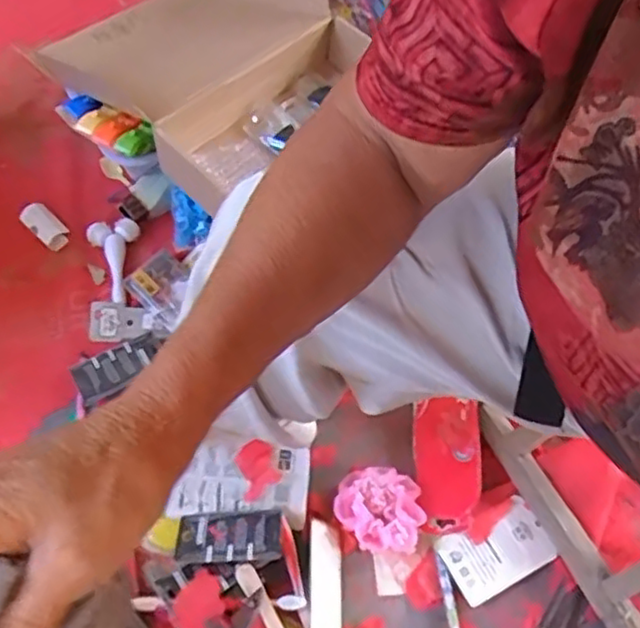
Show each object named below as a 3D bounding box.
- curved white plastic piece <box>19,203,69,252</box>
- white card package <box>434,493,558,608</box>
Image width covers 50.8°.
[{"bbox_3d":[-0.381,-0.124,0.930,0.076,0.020,0.035,42,66,6],"label":"curved white plastic piece"},{"bbox_3d":[0.191,0.255,0.729,0.113,0.008,0.074,-25,67,-14],"label":"white card package"}]

